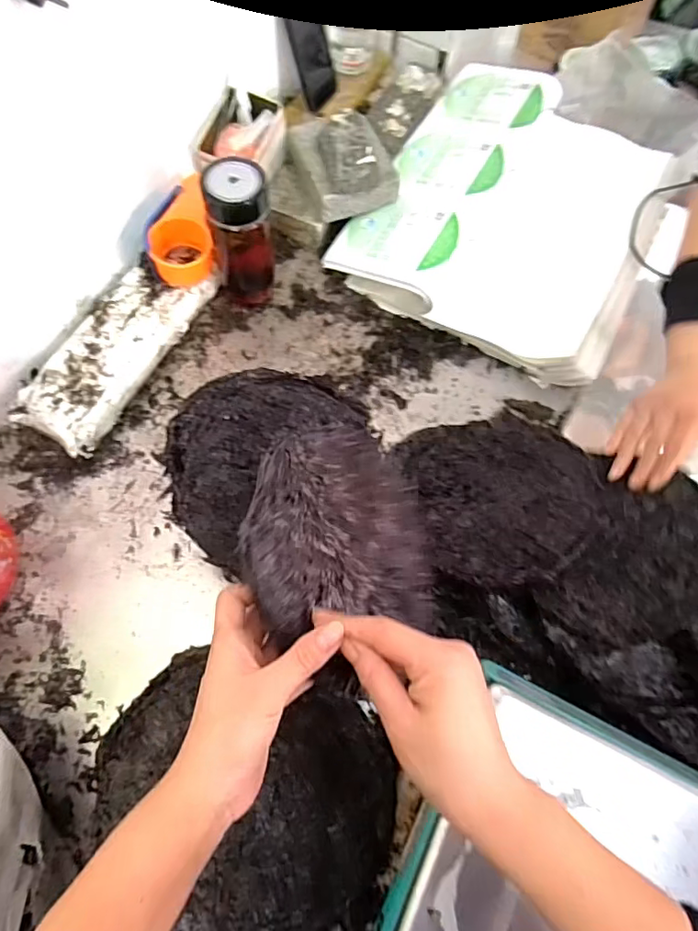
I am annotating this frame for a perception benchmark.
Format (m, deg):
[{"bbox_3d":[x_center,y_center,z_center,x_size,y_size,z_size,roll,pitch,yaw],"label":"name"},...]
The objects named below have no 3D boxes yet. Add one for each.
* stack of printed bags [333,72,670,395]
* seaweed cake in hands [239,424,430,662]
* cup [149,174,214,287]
[{"bbox_3d":[0.254,-0.393,0.816,0.384,0.063,0.489,29,69,9],"label":"stack of printed bags"},{"bbox_3d":[0.002,0.046,0.416,0.187,0.016,0.153,12,64,-45],"label":"seaweed cake in hands"},{"bbox_3d":[-0.221,-0.303,0.714,0.077,0.069,0.110,-9,68,-7],"label":"cup"}]

